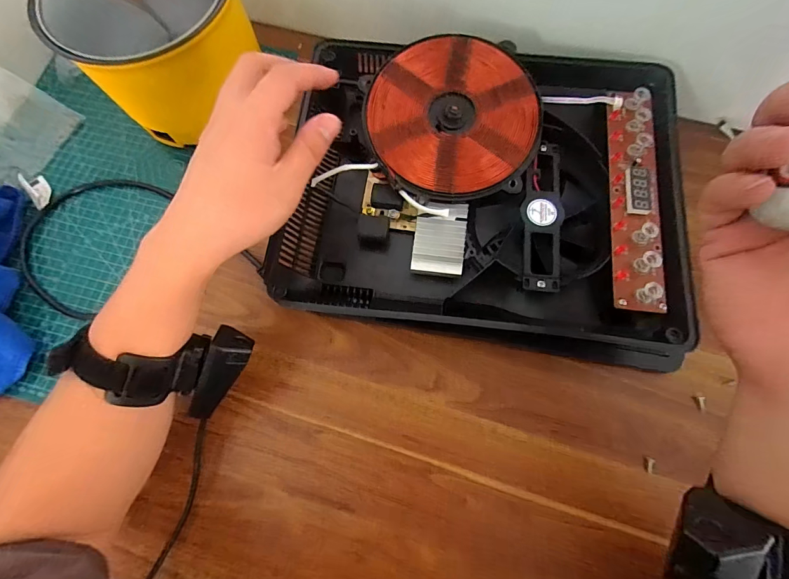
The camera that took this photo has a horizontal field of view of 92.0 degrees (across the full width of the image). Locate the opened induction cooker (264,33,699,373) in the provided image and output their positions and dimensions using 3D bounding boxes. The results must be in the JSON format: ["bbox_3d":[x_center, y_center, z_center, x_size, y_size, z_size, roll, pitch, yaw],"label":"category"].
[{"bbox_3d":[0.083,-0.092,0.356,0.333,0.078,0.268,7,74,4],"label":"opened induction cooker"}]

